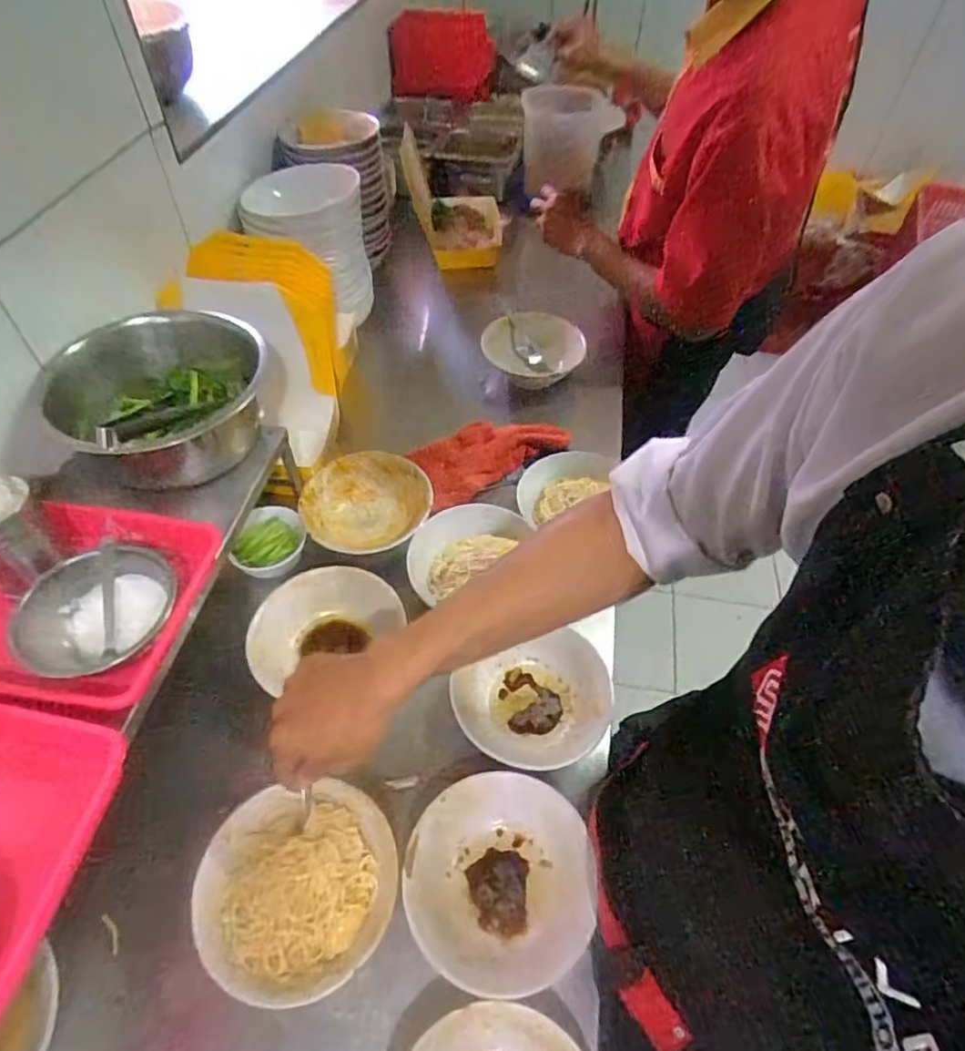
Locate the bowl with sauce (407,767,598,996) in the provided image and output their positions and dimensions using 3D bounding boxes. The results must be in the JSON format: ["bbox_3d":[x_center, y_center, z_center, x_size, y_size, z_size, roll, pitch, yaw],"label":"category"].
[{"bbox_3d":[0.017,0.296,0.519,0.155,0.055,0.151,-2,52,-4],"label":"bowl with sauce"}]

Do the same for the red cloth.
[{"bbox_3d":[0.004,-0.105,0.850,0.229,0.029,0.106,-31,59,-24],"label":"red cloth"}]

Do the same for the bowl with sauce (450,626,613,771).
[{"bbox_3d":[0.056,0.173,0.618,0.160,0.045,0.136,-18,54,-16],"label":"bowl with sauce"}]

